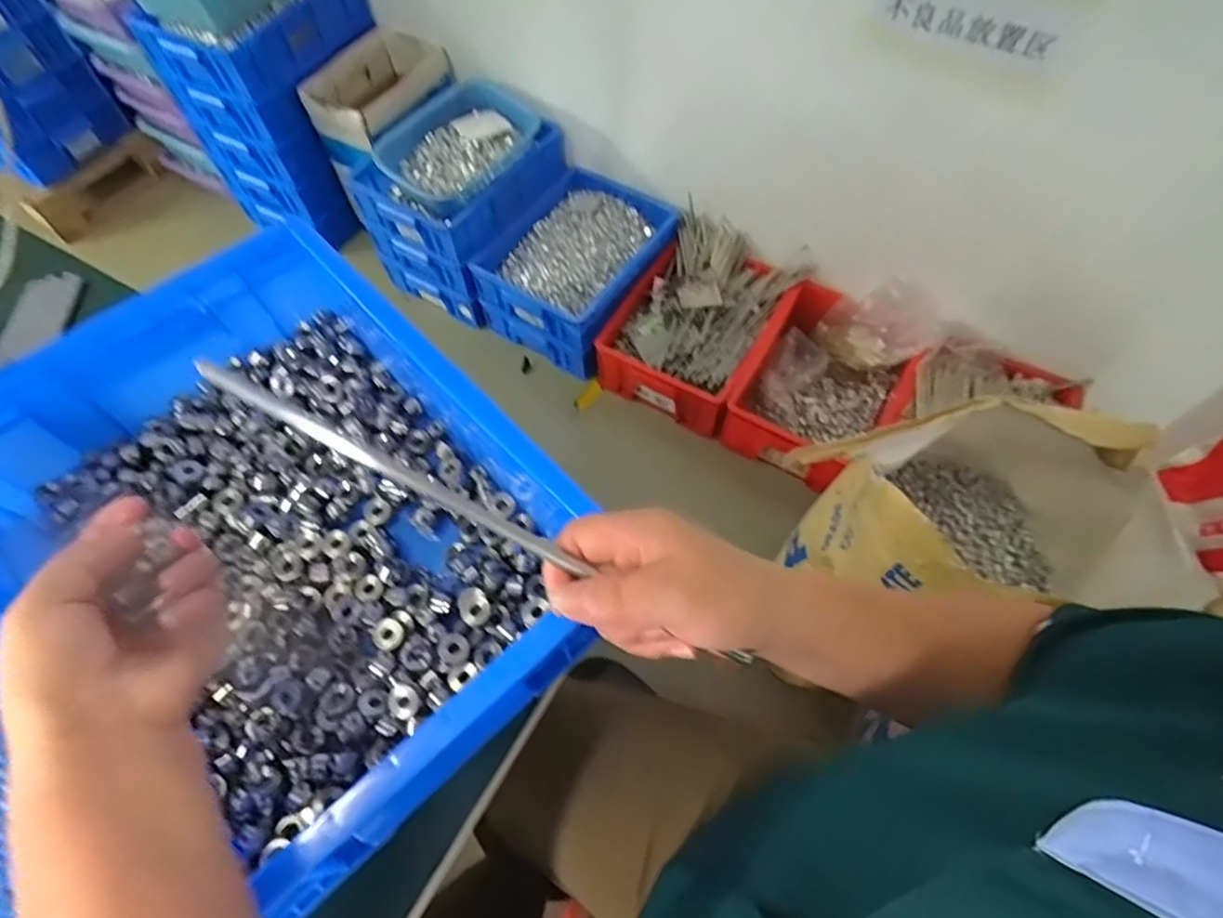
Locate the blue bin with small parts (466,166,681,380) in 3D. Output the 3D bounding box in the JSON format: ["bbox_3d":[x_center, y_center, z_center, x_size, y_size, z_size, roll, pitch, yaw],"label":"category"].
[{"bbox_3d":[-0.081,-0.466,1.554,0.343,0.164,0.451,26,63,14],"label":"blue bin with small parts"}]

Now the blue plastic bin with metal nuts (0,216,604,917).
[{"bbox_3d":[-0.230,0.039,0.436,0.300,0.101,0.406,-40,68,-20],"label":"blue plastic bin with metal nuts"}]

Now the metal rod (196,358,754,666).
[{"bbox_3d":[-0.063,0.030,0.319,0.303,0.013,0.009,29,63,-5],"label":"metal rod"}]

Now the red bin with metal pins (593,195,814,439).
[{"bbox_3d":[0.206,-0.328,1.464,0.331,0.167,0.483,28,64,15],"label":"red bin with metal pins"}]

